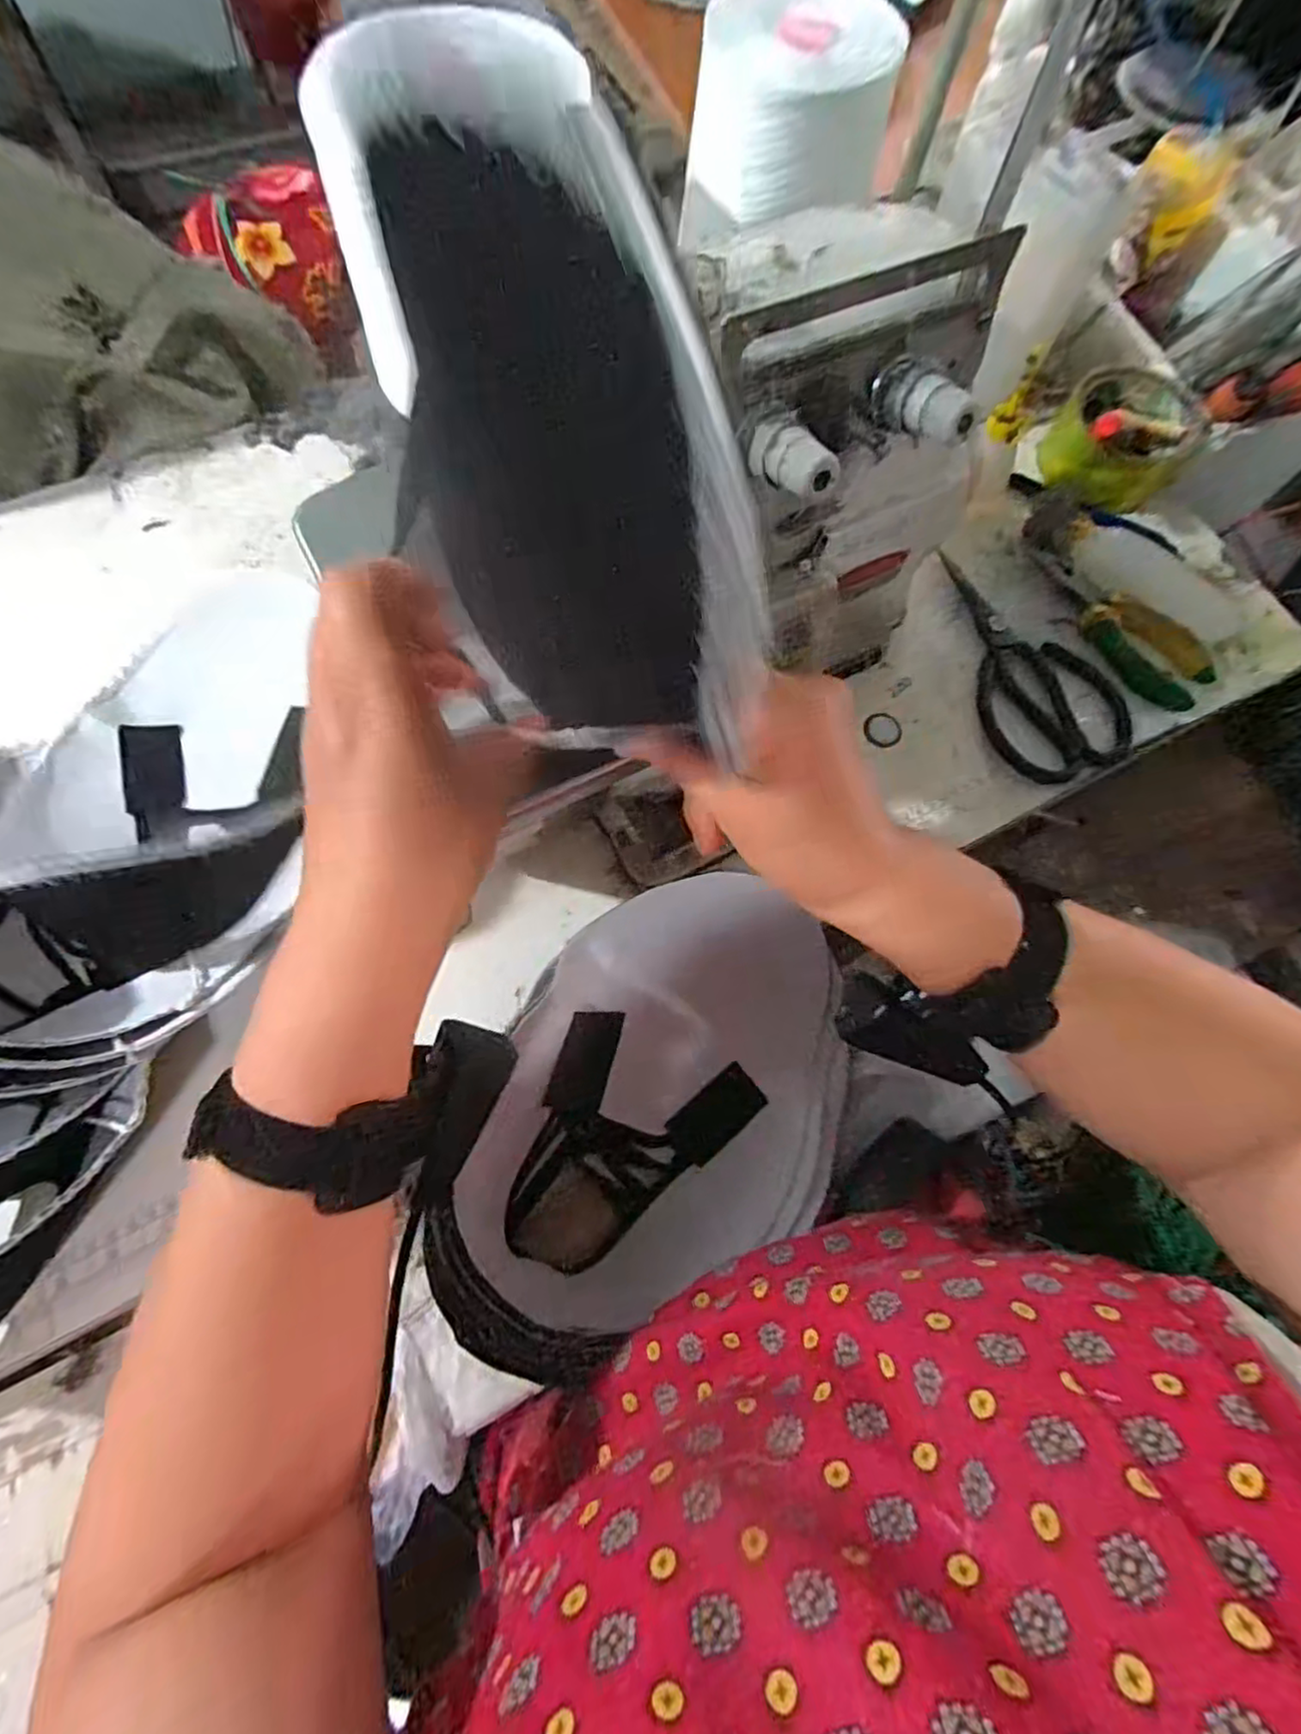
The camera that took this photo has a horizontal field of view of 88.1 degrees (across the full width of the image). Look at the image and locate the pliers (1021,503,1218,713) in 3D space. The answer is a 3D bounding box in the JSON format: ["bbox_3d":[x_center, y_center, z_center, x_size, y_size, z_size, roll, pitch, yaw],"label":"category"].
[{"bbox_3d":[0.329,-0.189,0.475,0.059,0.024,0.171,-28,75,-10],"label":"pliers"}]

